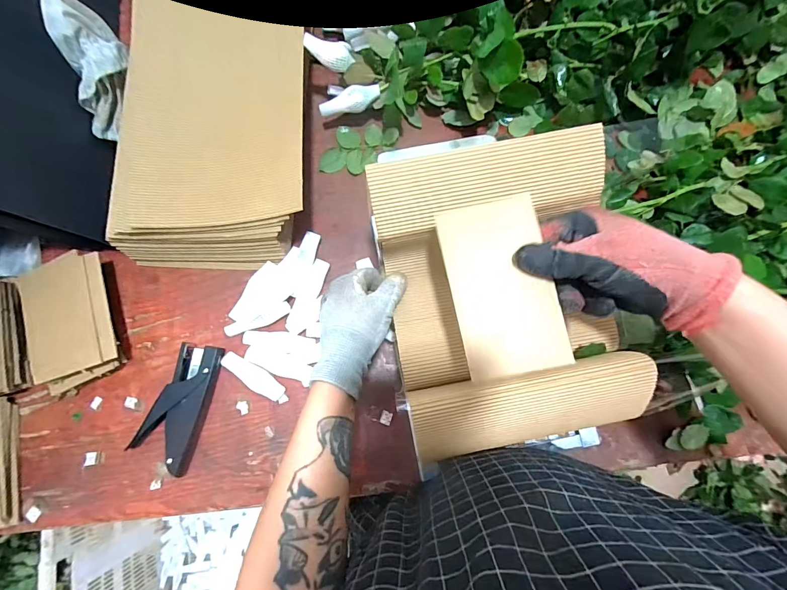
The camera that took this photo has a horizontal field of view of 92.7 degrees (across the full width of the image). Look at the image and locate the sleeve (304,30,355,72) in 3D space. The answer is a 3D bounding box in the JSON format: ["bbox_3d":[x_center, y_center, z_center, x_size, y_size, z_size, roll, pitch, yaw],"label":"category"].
[{"bbox_3d":[-0.084,-0.309,0.487,0.065,0.025,0.037,17,80,-9],"label":"sleeve"}]

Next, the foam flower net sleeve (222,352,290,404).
[{"bbox_3d":[-0.173,0.105,0.475,0.096,0.008,0.026,35,80,7],"label":"foam flower net sleeve"}]

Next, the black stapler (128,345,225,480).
[{"bbox_3d":[-0.266,0.134,0.462,0.071,0.025,0.146,11,78,2],"label":"black stapler"}]

